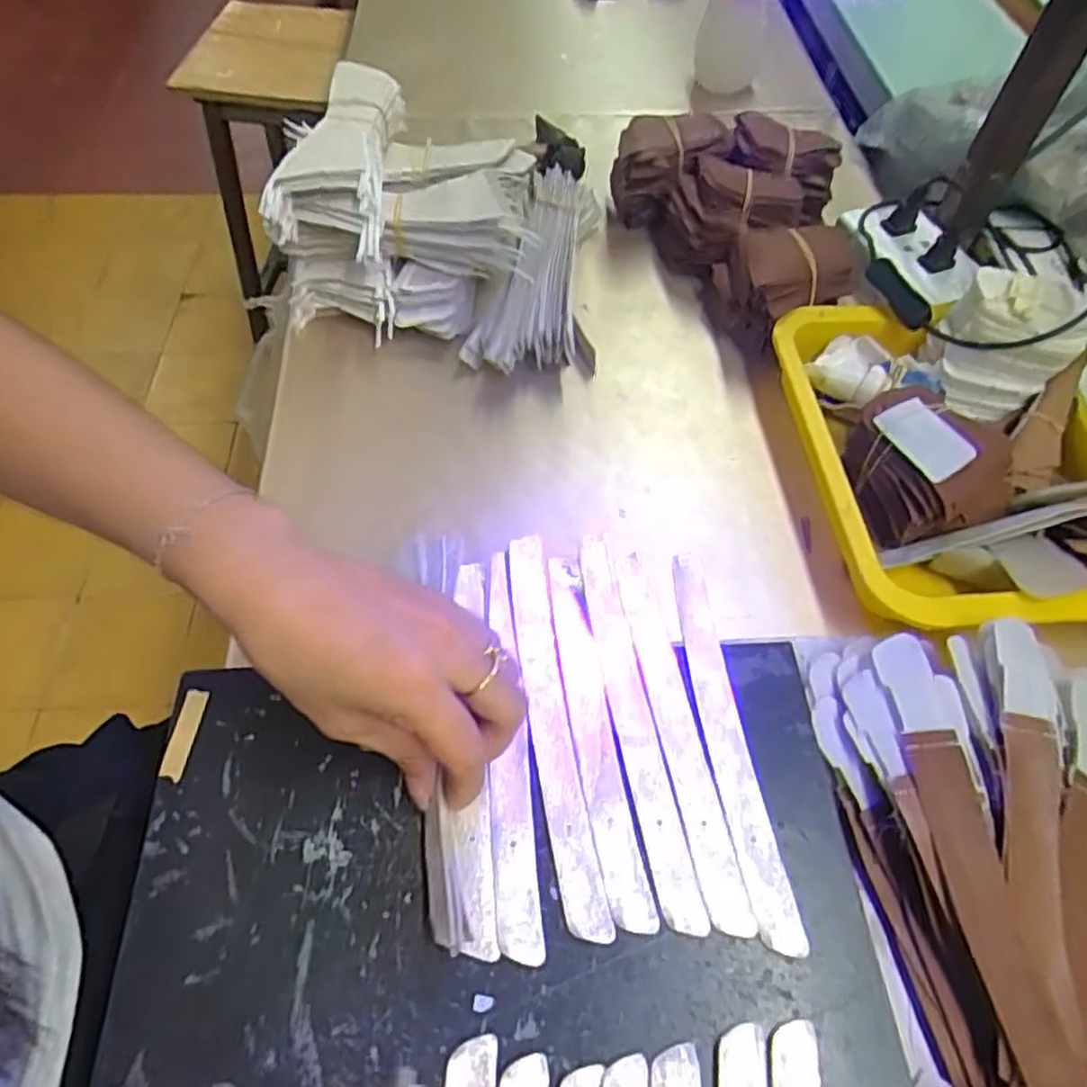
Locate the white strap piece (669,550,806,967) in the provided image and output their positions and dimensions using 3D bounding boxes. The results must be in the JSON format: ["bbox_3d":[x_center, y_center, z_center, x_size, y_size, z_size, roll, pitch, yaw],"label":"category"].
[{"bbox_3d":[0.086,0.087,0.338,0.022,0.004,0.186,-4,57,-5],"label":"white strap piece"}]

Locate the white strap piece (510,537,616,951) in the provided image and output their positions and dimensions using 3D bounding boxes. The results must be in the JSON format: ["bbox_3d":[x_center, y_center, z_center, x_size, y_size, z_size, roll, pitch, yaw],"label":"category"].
[{"bbox_3d":[0.003,0.081,0.339,0.021,0.006,0.189,-9,59,-5],"label":"white strap piece"}]

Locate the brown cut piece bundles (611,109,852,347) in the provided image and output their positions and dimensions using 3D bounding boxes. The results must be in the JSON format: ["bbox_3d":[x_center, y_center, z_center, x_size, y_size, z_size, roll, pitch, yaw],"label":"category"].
[{"bbox_3d":[0.166,-0.269,0.584,0.162,0.077,0.233,-21,61,-15],"label":"brown cut piece bundles"}]

